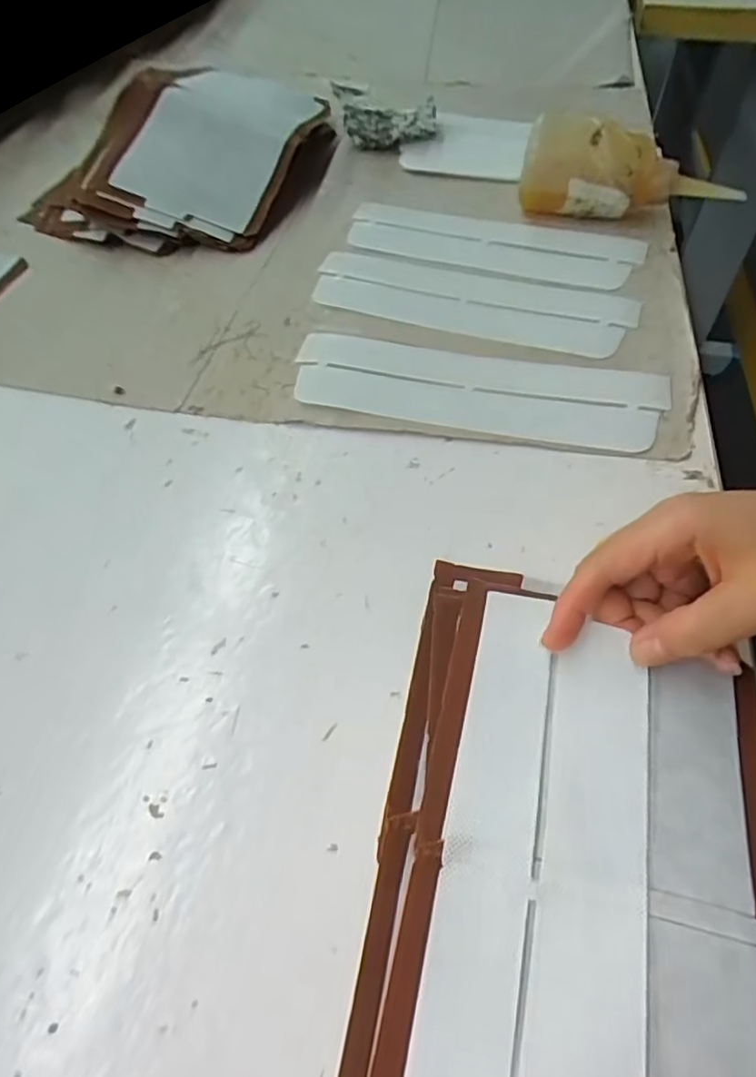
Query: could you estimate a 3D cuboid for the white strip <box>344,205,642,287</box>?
[{"bbox_3d":[0.083,-0.224,0.473,0.217,0.004,0.067,16,59,14],"label":"white strip"}]

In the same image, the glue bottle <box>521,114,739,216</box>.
[{"bbox_3d":[0.188,-0.274,0.475,0.156,0.071,0.040,9,53,7],"label":"glue bottle"}]

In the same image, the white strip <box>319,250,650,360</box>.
[{"bbox_3d":[0.060,-0.167,0.429,0.219,0.008,0.070,17,54,13],"label":"white strip"}]

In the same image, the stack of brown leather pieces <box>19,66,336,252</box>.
[{"bbox_3d":[-0.150,-0.338,0.523,0.185,0.066,0.260,12,53,9],"label":"stack of brown leather pieces"}]

